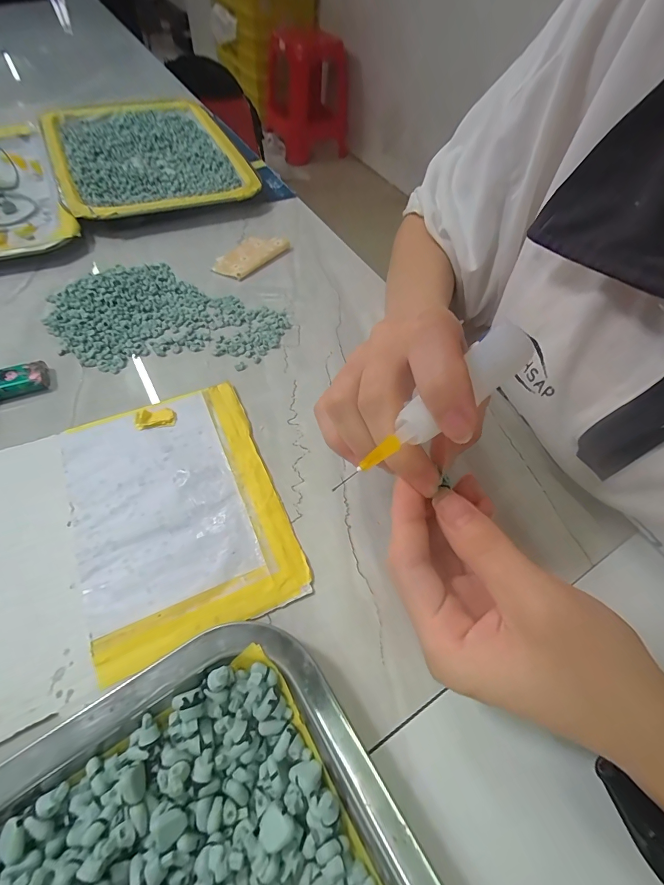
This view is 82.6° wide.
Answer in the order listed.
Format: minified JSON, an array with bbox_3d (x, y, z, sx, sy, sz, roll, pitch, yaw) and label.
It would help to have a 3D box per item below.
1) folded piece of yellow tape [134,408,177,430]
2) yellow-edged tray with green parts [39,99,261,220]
[{"bbox_3d":[-0.115,-0.016,0.245,0.024,0.007,0.013,-11,57,-13],"label":"folded piece of yellow tape"},{"bbox_3d":[-0.207,-0.325,0.427,0.189,0.023,0.275,-18,59,-17],"label":"yellow-edged tray with green parts"}]

